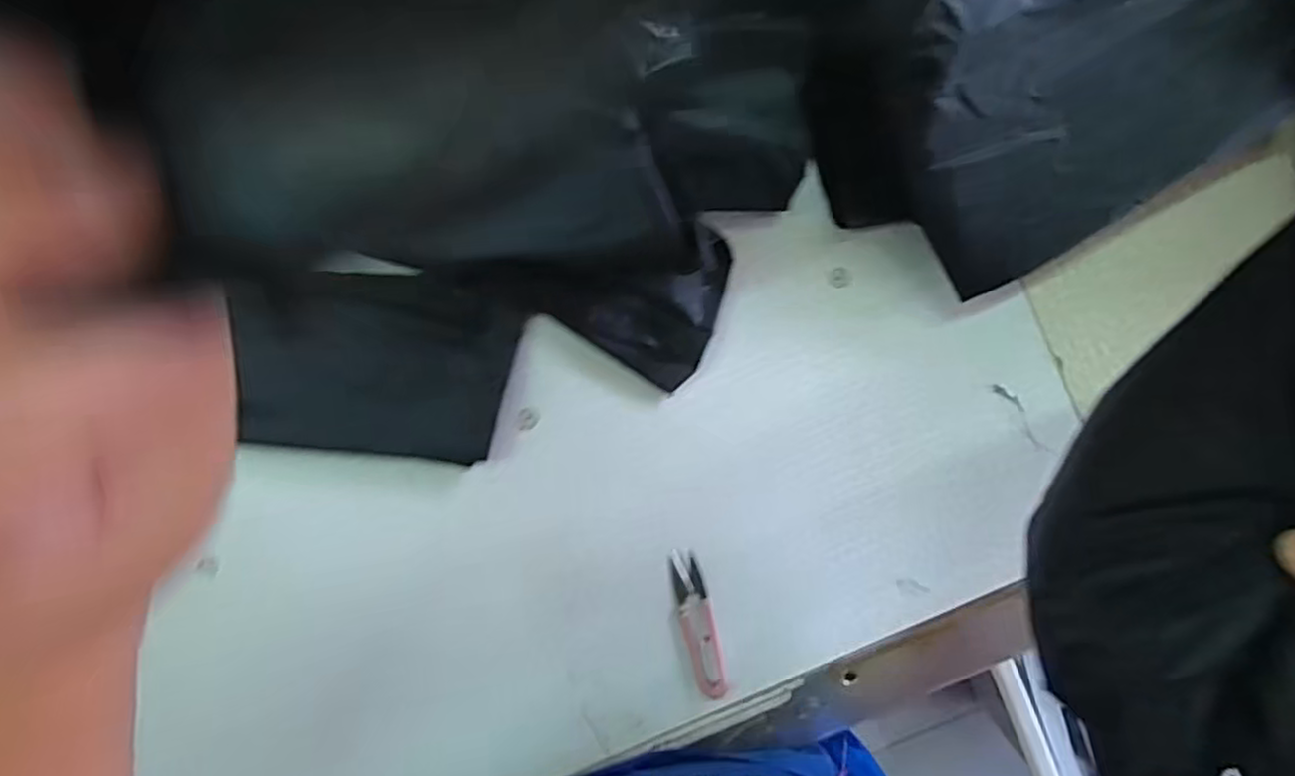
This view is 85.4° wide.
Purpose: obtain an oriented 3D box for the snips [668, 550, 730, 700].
[{"bbox_3d":[0.036,0.165,0.488,0.023,0.007,0.101,-12,91,0],"label":"snips"}]

